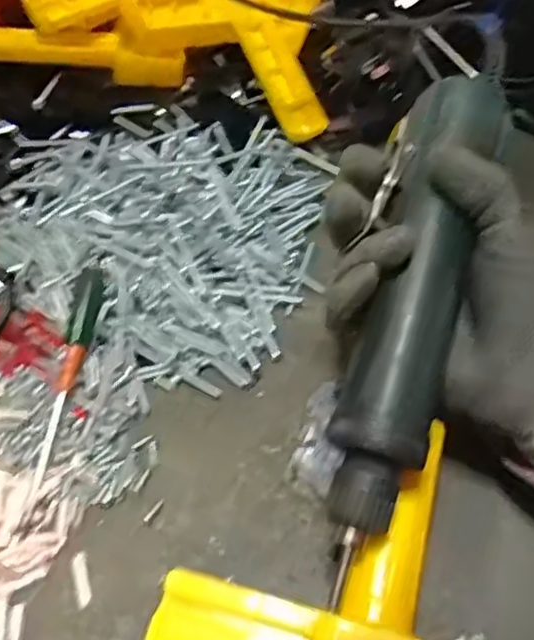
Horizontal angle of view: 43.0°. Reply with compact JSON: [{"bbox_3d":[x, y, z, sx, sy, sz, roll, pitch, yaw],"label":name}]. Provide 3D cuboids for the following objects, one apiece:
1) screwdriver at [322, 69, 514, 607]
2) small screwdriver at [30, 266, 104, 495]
[{"bbox_3d":[0.064,-0.007,0.298,0.042,0.032,0.232,14,76,11],"label":"screwdriver"},{"bbox_3d":[-0.108,0.027,0.369,0.017,0.016,0.129,7,68,6],"label":"small screwdriver"}]

